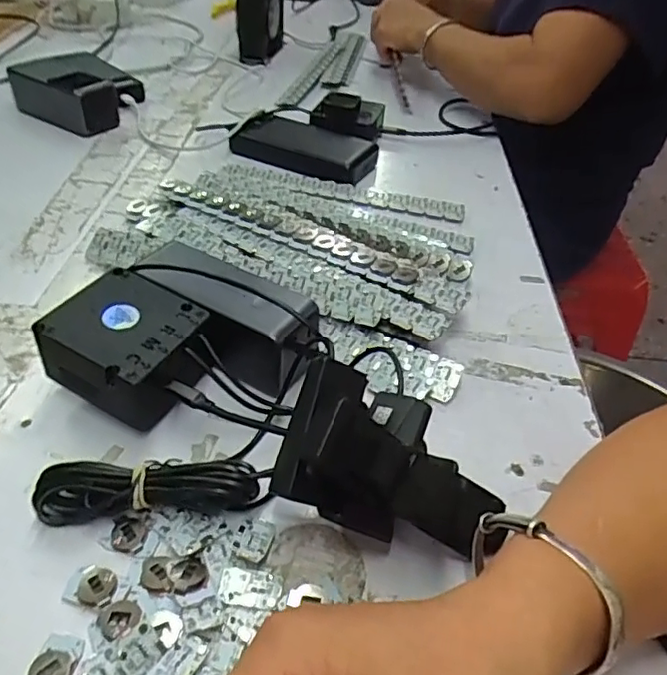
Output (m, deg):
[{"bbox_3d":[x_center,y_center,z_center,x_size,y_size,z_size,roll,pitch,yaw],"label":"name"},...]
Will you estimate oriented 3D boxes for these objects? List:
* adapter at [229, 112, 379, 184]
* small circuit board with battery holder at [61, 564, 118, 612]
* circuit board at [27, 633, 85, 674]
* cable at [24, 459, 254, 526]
[{"bbox_3d":[-0.030,-0.212,0.644,0.159,0.024,0.081,22,44,18],"label":"adapter"},{"bbox_3d":[-0.117,0.120,0.280,0.025,0.006,0.018,14,42,11],"label":"small circuit board with battery holder"},{"bbox_3d":[-0.122,0.145,0.253,0.018,0.006,0.031,9,42,4],"label":"circuit board"},{"bbox_3d":[-0.097,0.080,0.304,0.111,0.034,0.025,1,42,-4],"label":"cable"}]

